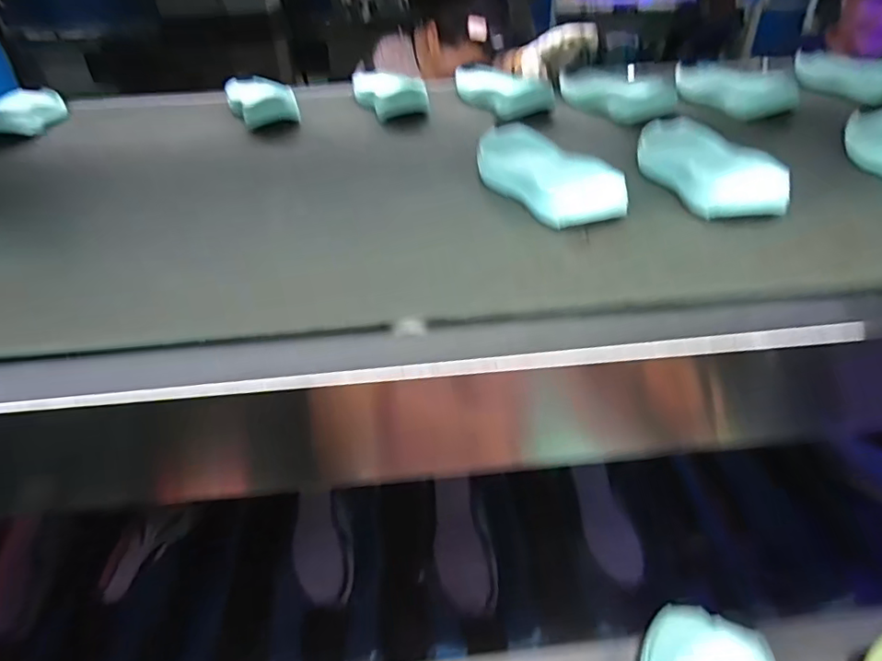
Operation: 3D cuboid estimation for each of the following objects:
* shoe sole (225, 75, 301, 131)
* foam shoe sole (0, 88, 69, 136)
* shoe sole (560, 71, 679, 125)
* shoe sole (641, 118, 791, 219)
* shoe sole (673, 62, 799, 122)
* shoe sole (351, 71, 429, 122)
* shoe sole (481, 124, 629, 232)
[{"bbox_3d":[-0.281,-0.355,0.828,0.077,0.039,0.203,-20,39,-23],"label":"shoe sole"},{"bbox_3d":[-0.609,-0.326,0.799,0.073,0.041,0.223,-11,36,-11],"label":"foam shoe sole"},{"bbox_3d":[0.264,-0.359,0.819,0.102,0.039,0.229,-11,36,-12],"label":"shoe sole"},{"bbox_3d":[0.259,-0.182,0.563,0.077,0.041,0.239,-3,35,0],"label":"shoe sole"},{"bbox_3d":[0.424,-0.368,0.819,0.078,0.046,0.238,-12,36,-13],"label":"shoe sole"},{"bbox_3d":[-0.077,-0.380,0.850,0.092,0.047,0.207,-11,36,-12],"label":"shoe sole"},{"bbox_3d":[0.092,-0.161,0.549,0.078,0.040,0.222,-12,36,-14],"label":"shoe sole"}]

